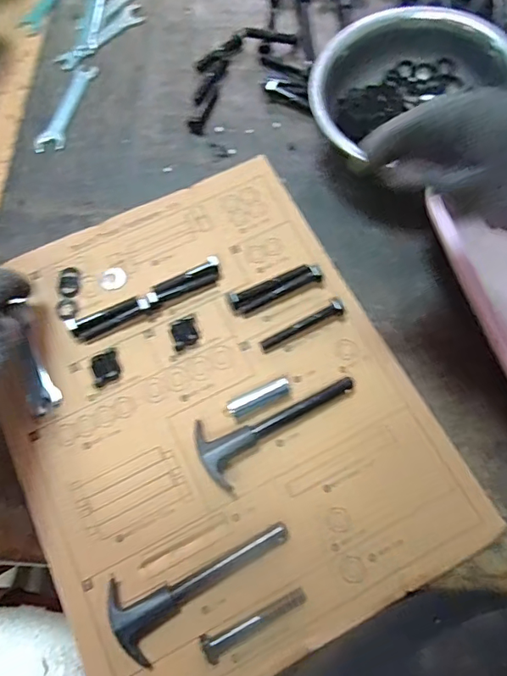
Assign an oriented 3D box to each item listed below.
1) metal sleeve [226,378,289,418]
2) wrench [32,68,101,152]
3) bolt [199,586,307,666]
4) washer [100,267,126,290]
[{"bbox_3d":[0.004,0.047,0.386,0.049,0.016,0.014,-25,70,-8],"label":"metal sleeve"},{"bbox_3d":[-0.186,-0.230,0.495,0.028,0.006,0.108,16,70,8],"label":"wrench"},{"bbox_3d":[0.001,0.193,0.334,0.075,0.010,0.017,-26,70,-8],"label":"bolt"},{"bbox_3d":[-0.120,-0.052,0.424,0.022,0.004,0.021,-1,69,1],"label":"washer"}]

